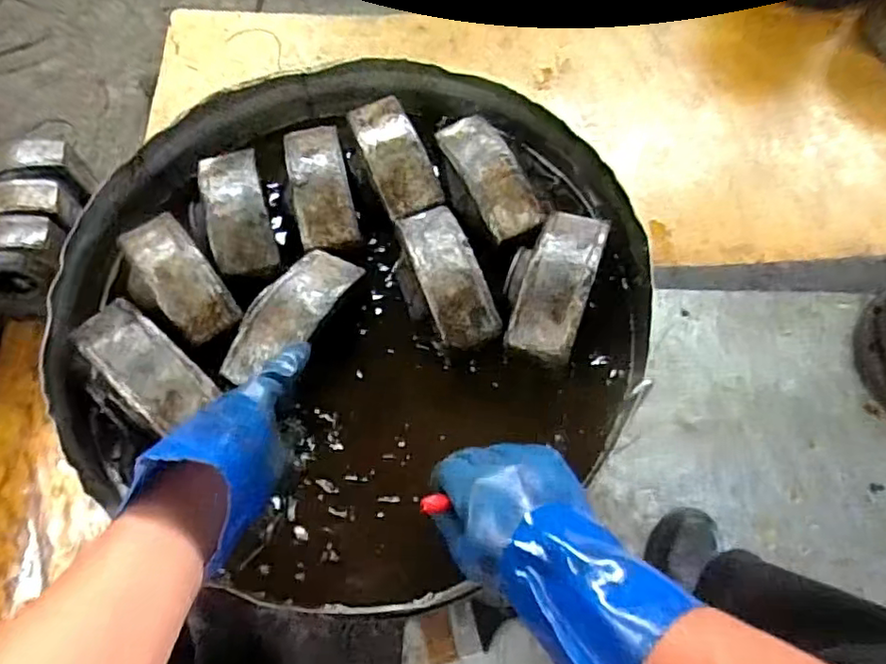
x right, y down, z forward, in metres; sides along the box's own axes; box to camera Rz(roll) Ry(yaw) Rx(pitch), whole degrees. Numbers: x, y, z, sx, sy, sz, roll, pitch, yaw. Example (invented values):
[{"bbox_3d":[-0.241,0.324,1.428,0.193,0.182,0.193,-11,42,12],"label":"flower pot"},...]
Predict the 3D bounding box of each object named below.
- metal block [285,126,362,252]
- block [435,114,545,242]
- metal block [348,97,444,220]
[{"bbox_3d":[-0.131,-0.158,0.647,0.058,0.030,0.150,-13,64,-4],"label":"metal block"},{"bbox_3d":[0.043,-0.168,0.638,0.066,0.029,0.159,-25,66,-9],"label":"block"},{"bbox_3d":[-0.054,-0.195,0.659,0.060,0.030,0.152,-21,65,-7],"label":"metal block"}]

